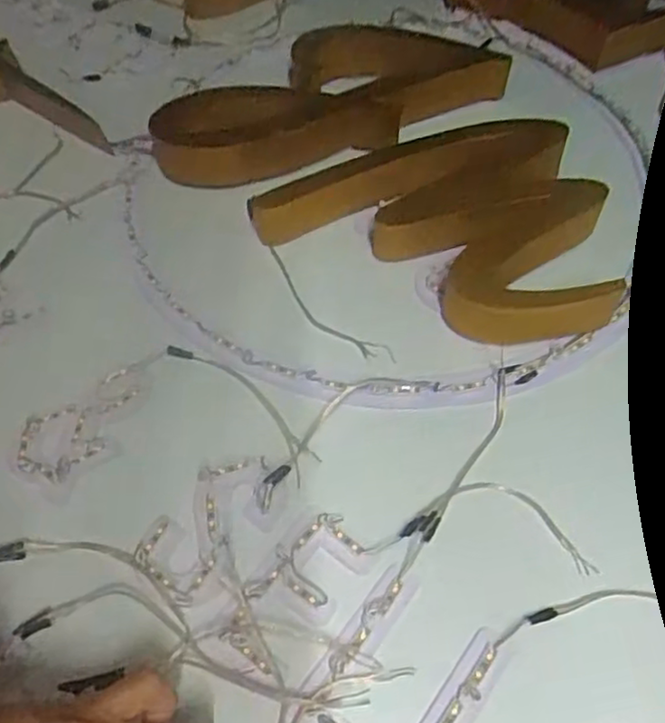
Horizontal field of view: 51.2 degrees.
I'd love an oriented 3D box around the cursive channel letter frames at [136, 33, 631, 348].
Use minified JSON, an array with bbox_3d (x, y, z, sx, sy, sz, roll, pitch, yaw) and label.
[{"bbox_3d":[0.077,-0.192,0.637,0.435,0.050,0.298,31,61,20],"label":"cursive channel letter frames"}]

